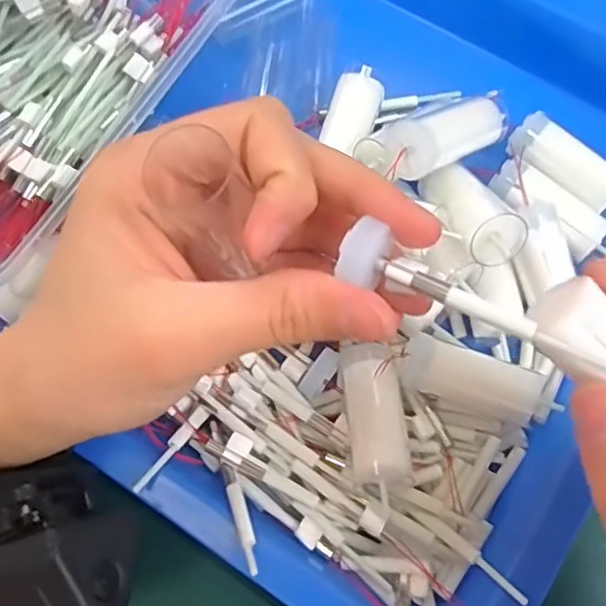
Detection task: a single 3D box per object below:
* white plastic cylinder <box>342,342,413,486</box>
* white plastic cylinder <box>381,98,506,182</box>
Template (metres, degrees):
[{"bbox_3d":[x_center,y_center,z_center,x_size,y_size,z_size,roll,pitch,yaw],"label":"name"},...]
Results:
[{"bbox_3d":[0.026,0.040,0.230,0.020,0.019,0.051,-4,68,-2],"label":"white plastic cylinder"},{"bbox_3d":[0.055,-0.064,0.239,0.058,0.019,0.019,-25,69,-30],"label":"white plastic cylinder"}]

